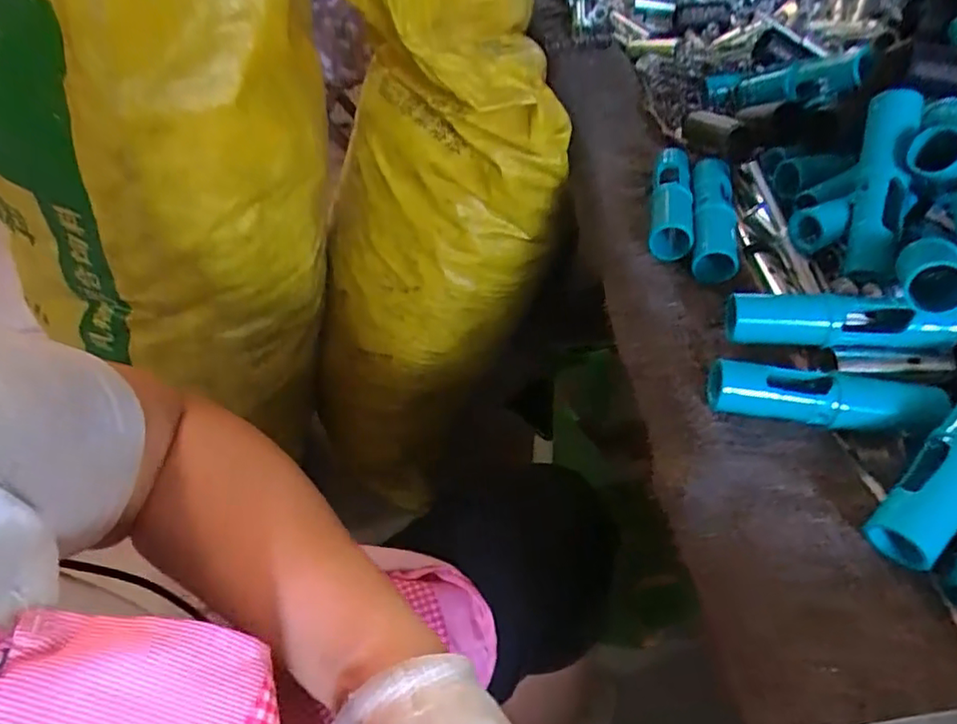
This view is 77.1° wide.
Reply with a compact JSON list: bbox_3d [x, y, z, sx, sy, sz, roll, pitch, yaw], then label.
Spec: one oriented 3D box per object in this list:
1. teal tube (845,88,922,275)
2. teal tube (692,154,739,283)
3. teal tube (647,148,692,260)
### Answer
[{"bbox_3d":[0.261,-0.116,0.385,0.028,0.024,0.119,8,91,8],"label":"teal tube"},{"bbox_3d":[0.176,-0.113,0.452,0.032,0.029,0.129,9,49,9],"label":"teal tube"},{"bbox_3d":[0.148,-0.123,0.461,0.029,0.028,0.118,9,49,9],"label":"teal tube"}]

